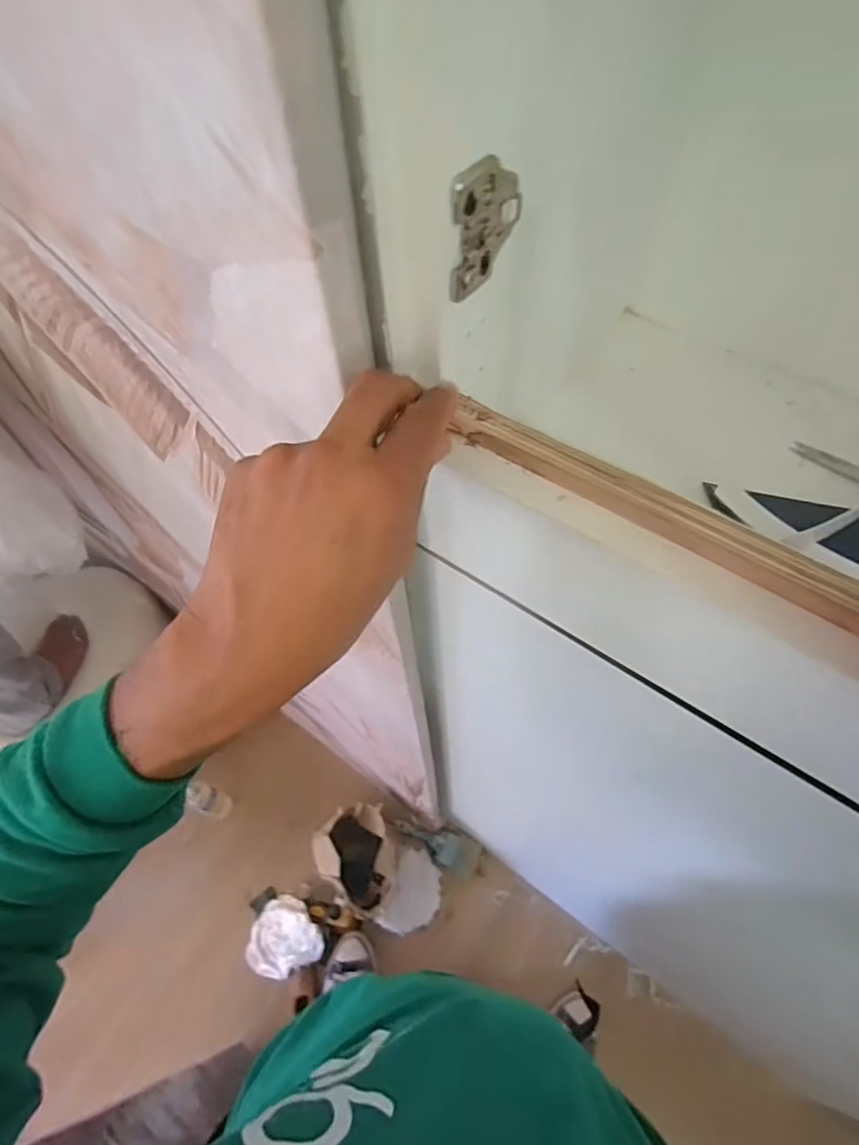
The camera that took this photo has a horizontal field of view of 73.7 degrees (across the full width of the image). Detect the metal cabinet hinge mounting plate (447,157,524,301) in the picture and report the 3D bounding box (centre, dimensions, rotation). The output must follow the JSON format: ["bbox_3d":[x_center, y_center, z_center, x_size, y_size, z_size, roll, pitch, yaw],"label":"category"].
[{"bbox_3d":[0.026,-0.161,0.262,0.007,0.050,0.050,30,64,19],"label":"metal cabinet hinge mounting plate"}]

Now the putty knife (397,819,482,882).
[{"bbox_3d":[0.021,0.670,1.413,0.218,0.017,0.086,25,62,3],"label":"putty knife"}]

